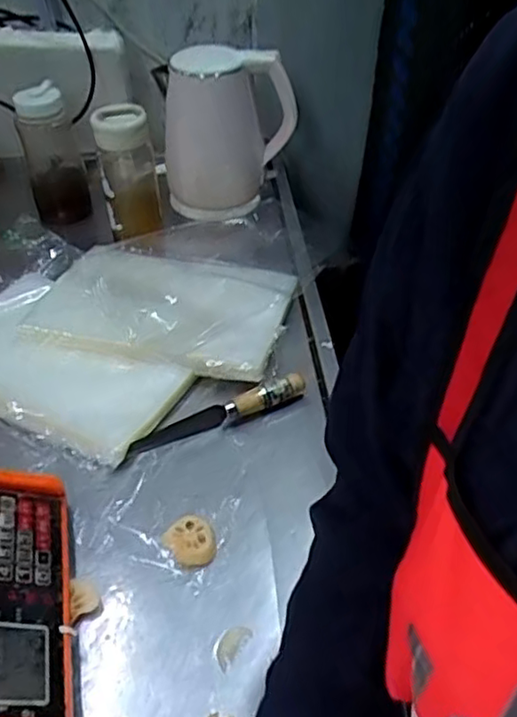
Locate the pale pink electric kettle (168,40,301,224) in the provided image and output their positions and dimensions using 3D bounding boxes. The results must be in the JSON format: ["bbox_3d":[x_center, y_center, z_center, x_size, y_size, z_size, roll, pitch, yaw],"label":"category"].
[{"bbox_3d":[-0.041,-0.326,0.937,0.178,0.217,0.139,2,43,2],"label":"pale pink electric kettle"}]

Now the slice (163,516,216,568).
[{"bbox_3d":[-0.063,0.166,0.588,0.043,0.012,0.051,-16,45,-16],"label":"slice"}]

